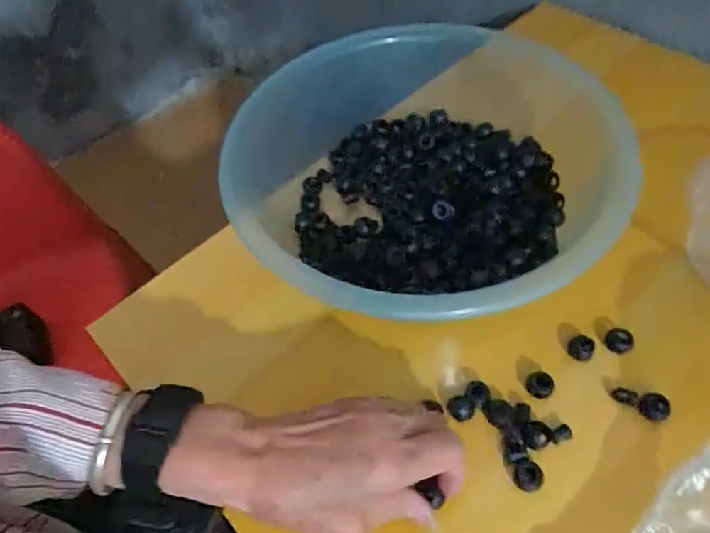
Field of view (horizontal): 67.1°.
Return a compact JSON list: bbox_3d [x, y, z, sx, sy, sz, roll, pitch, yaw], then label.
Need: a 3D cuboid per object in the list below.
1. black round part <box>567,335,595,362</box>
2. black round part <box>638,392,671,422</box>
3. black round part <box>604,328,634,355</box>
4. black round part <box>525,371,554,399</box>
[{"bbox_3d":[0.155,0.055,0.366,0.016,0.011,0.014,30,62,24],"label":"black round part"},{"bbox_3d":[0.190,0.089,0.340,0.013,0.013,0.017,-34,58,-18],"label":"black round part"},{"bbox_3d":[0.181,0.052,0.368,0.016,0.014,0.018,-40,60,-21],"label":"black round part"},{"bbox_3d":[0.122,0.080,0.356,0.017,0.014,0.014,19,58,18],"label":"black round part"}]

